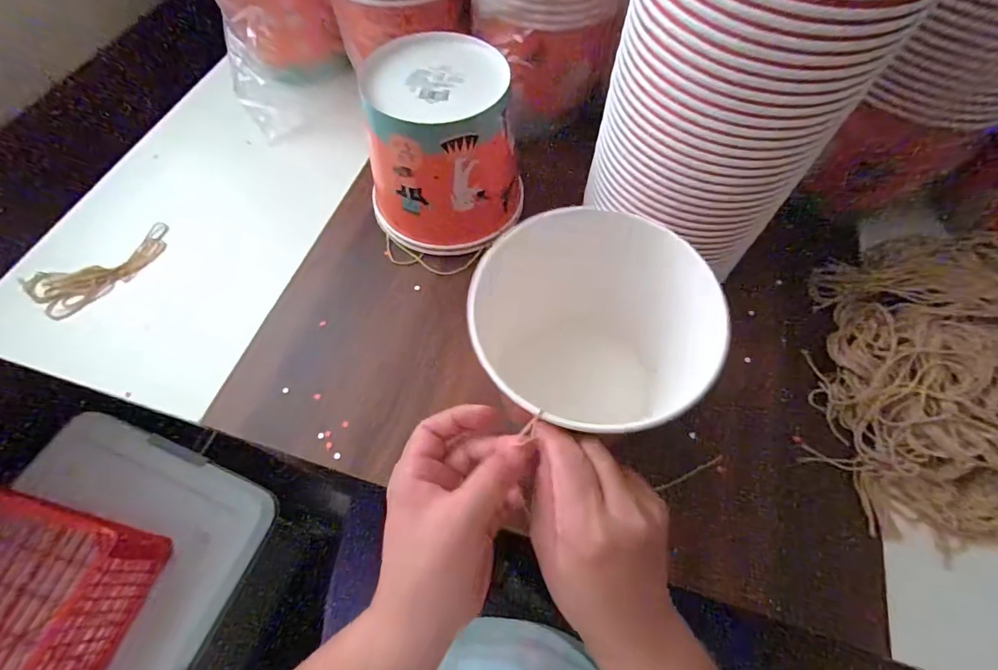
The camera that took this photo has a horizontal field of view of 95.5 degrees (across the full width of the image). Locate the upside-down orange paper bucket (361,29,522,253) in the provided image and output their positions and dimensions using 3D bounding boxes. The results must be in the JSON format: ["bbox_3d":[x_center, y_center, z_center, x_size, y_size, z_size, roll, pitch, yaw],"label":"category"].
[{"bbox_3d":[-0.057,-0.175,0.439,0.138,0.142,0.145,0,62,1],"label":"upside-down orange paper bucket"}]

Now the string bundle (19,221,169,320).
[{"bbox_3d":[-0.396,-0.062,0.448,0.129,0.016,0.071,-27,56,-15],"label":"string bundle"}]

